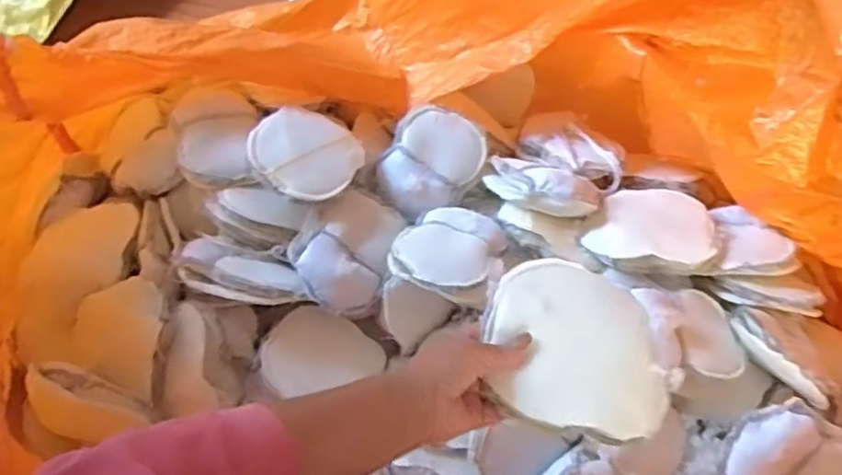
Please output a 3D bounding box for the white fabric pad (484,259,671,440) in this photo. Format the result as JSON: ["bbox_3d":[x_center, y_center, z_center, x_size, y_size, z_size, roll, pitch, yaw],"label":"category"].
[{"bbox_3d":[0.136,0.091,0.579,0.151,0.014,0.141,11,67,-5],"label":"white fabric pad"}]

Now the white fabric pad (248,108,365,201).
[{"bbox_3d":[-0.162,-0.120,0.949,0.145,0.021,0.148,35,54,-8],"label":"white fabric pad"}]

